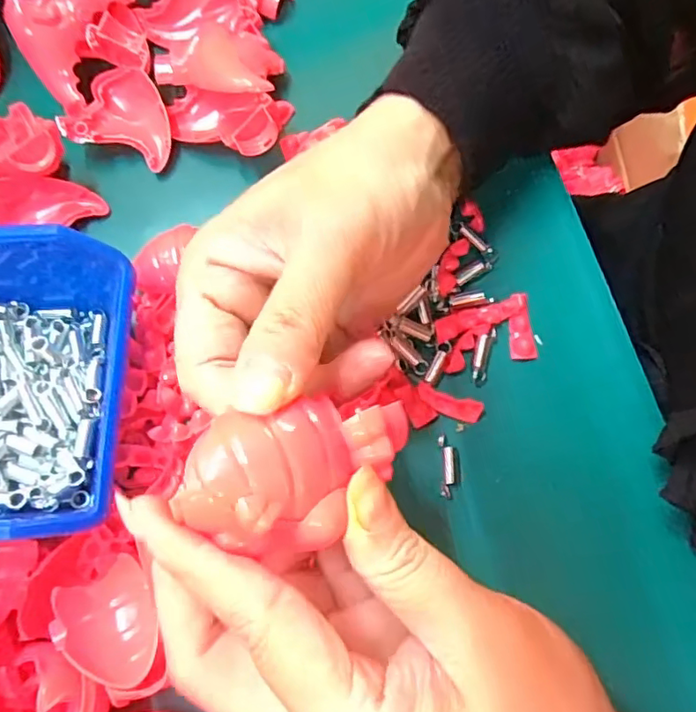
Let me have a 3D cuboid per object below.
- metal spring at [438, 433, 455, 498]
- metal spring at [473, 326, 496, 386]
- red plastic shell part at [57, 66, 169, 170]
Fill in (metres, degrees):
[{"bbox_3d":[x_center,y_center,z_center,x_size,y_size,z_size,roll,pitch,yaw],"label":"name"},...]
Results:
[{"bbox_3d":[0.043,0.048,0.254,0.006,0.005,0.027,-3,71,4],"label":"metal spring"},{"bbox_3d":[0.062,0.000,0.265,0.007,0.004,0.027,14,73,10],"label":"metal spring"},{"bbox_3d":[-0.119,-0.130,0.316,0.057,0.020,0.048,15,73,10],"label":"red plastic shell part"}]

